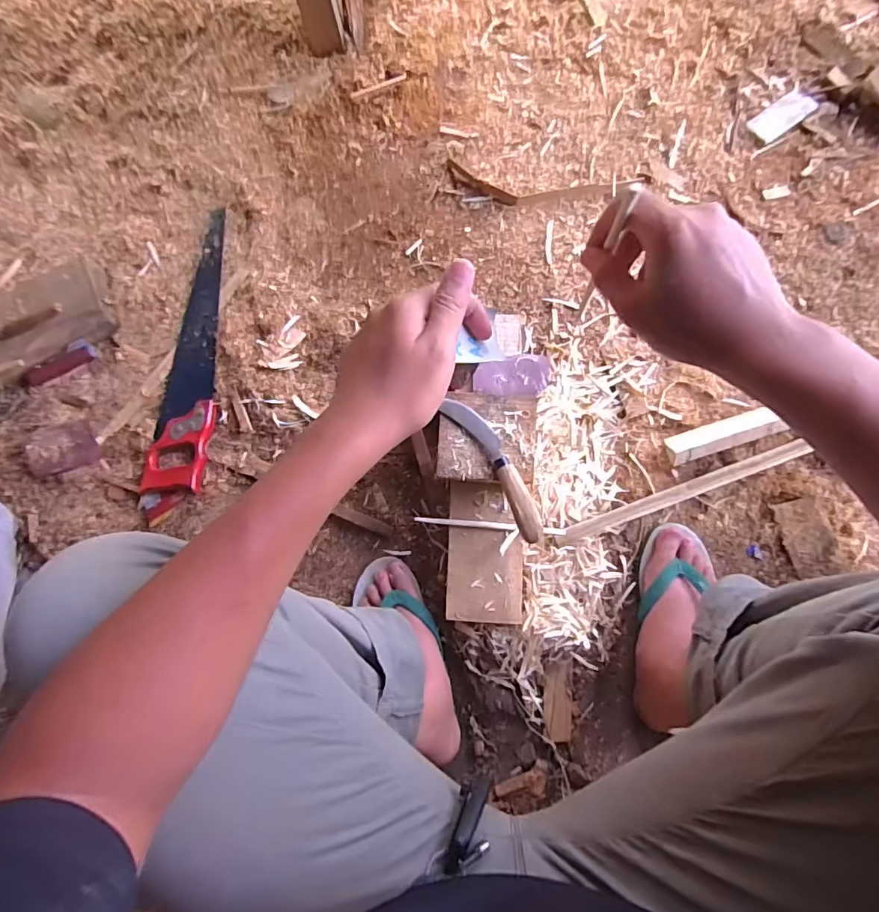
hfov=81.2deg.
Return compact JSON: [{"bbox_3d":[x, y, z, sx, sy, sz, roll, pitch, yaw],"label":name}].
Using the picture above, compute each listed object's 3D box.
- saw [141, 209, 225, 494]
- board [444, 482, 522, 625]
[{"bbox_3d":[-0.367,-0.167,0.785,0.091,0.027,0.441,6,83,5],"label":"saw"},{"bbox_3d":[0.060,0.124,0.672,0.095,0.035,0.175,1,81,7],"label":"board"}]

